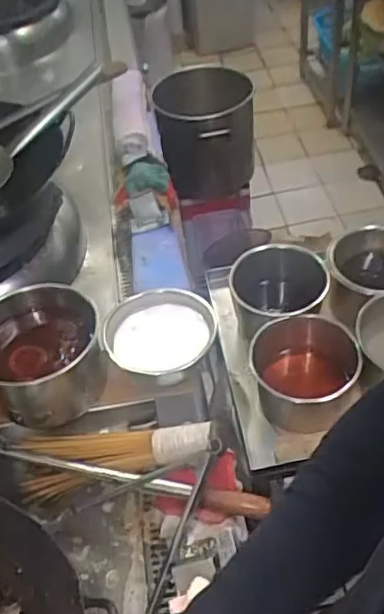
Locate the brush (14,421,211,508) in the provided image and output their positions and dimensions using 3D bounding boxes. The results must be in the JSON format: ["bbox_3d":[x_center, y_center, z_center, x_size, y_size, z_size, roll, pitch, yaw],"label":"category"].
[{"bbox_3d":[-0.109,0.202,0.864,0.285,0.047,0.091,-14,46,15],"label":"brush"}]

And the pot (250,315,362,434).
[{"bbox_3d":[0.172,0.099,0.933,0.141,0.110,0.150,-3,48,4],"label":"pot"}]

